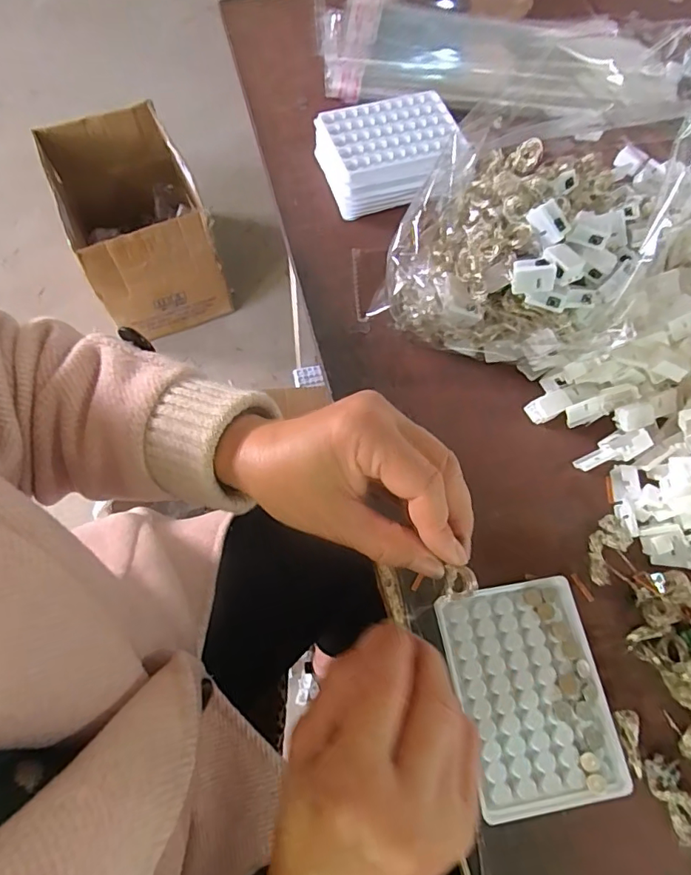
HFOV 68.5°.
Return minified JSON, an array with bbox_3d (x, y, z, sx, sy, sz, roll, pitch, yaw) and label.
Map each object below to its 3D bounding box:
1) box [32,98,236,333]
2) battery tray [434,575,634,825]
[{"bbox_3d":[-0.479,-0.493,1.176,0.279,0.285,0.414,-21,70,-10],"label":"box"},{"bbox_3d":[0.119,0.164,0.330,0.092,0.013,0.128,-9,68,-5],"label":"battery tray"}]

